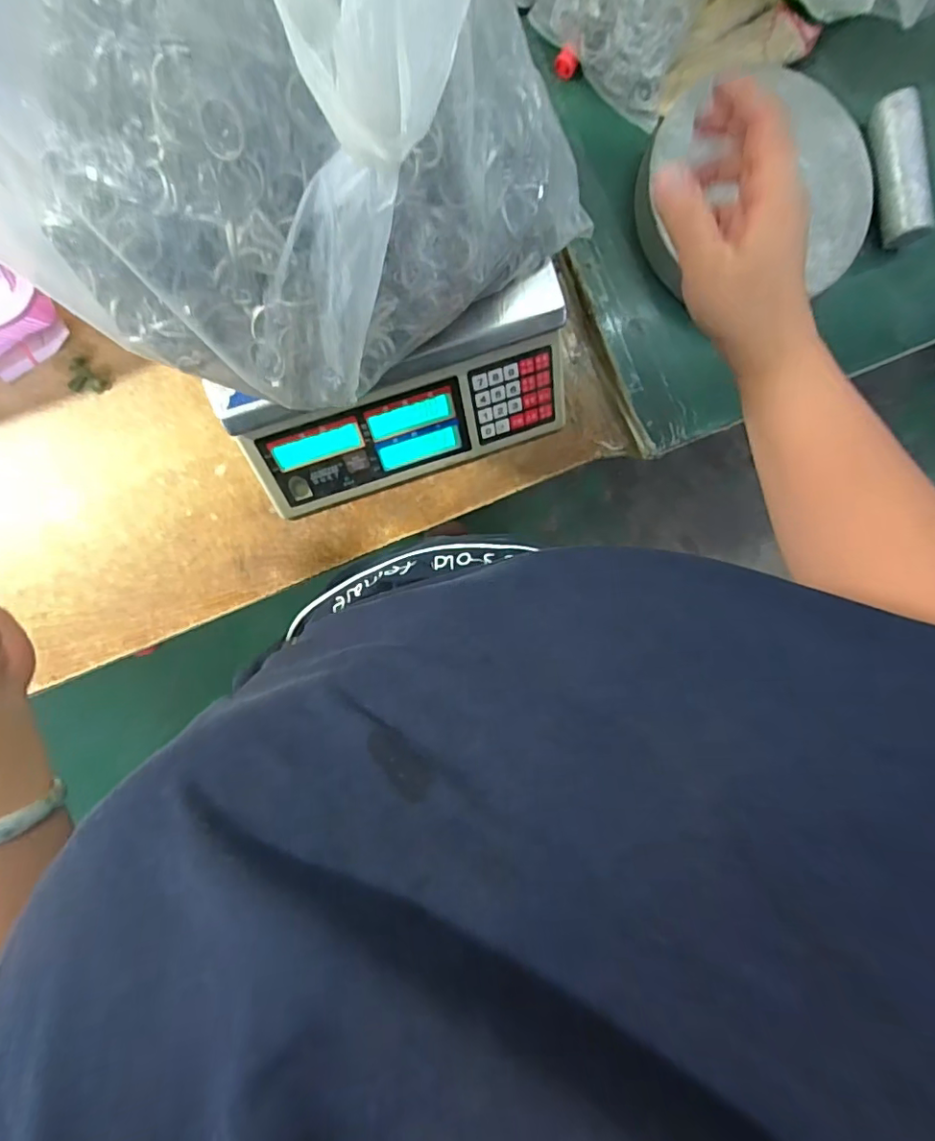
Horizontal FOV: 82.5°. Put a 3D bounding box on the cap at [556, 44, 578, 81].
[{"bbox_3d":[0.089,-0.456,0.479,0.019,0.014,0.017,19,90,-5],"label":"cap"}]

